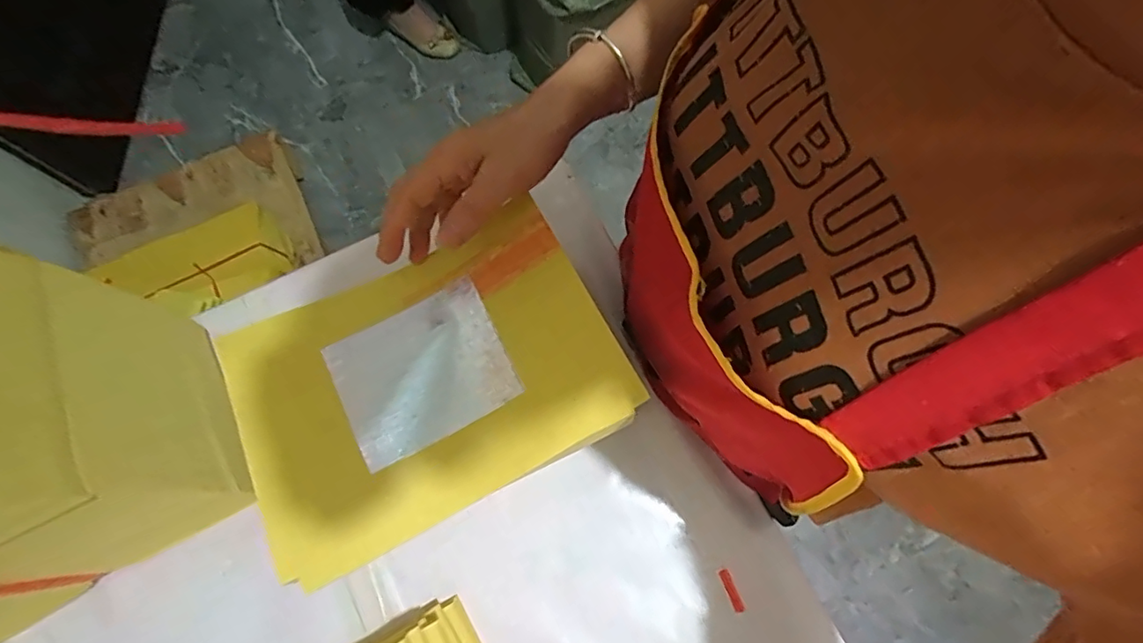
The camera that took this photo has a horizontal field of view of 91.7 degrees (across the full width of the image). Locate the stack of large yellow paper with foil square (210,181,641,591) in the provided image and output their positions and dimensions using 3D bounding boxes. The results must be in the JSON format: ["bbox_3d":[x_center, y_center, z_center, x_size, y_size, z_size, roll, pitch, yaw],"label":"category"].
[{"bbox_3d":[-0.091,0.035,0.344,0.224,0.028,0.161,-27,76,-7],"label":"stack of large yellow paper with foil square"}]

